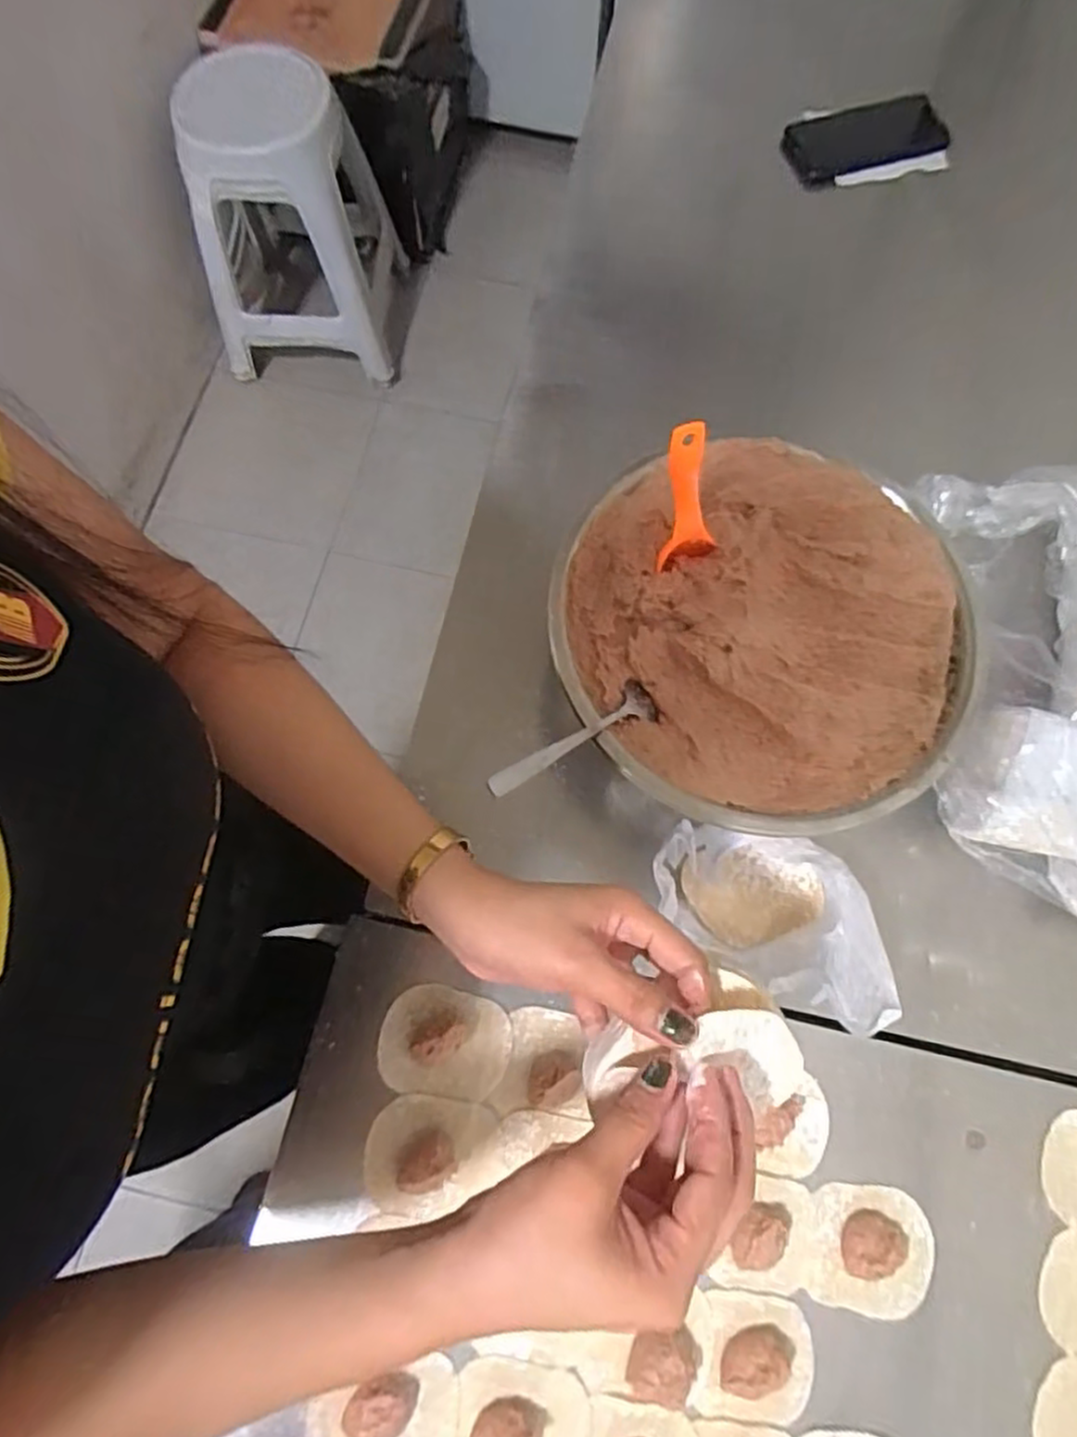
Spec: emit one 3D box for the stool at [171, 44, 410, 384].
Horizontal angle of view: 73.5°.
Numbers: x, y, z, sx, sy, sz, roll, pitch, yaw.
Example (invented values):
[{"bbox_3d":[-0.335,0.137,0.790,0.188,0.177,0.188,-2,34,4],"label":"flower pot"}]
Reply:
[{"bbox_3d":[-0.476,-0.964,1.421,0.346,0.466,0.357,3,72,0],"label":"stool"}]

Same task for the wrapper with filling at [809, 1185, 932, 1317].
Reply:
[{"bbox_3d":[0.222,0.351,0.471,0.083,0.023,0.073,6,72,1],"label":"wrapper with filling"}]

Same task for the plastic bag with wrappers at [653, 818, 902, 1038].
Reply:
[{"bbox_3d":[0.156,0.131,0.497,0.163,0.095,0.106,36,75,10],"label":"plastic bag with wrappers"}]

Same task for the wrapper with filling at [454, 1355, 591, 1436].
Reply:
[{"bbox_3d":[-0.010,0.434,0.435,0.081,0.021,0.065,11,73,3],"label":"wrapper with filling"}]

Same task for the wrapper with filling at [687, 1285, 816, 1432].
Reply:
[{"bbox_3d":[0.139,0.405,0.451,0.070,0.022,0.067,9,72,2],"label":"wrapper with filling"}]

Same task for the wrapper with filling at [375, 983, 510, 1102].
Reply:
[{"bbox_3d":[-0.065,0.226,0.499,0.089,0.030,0.069,10,72,2],"label":"wrapper with filling"}]

